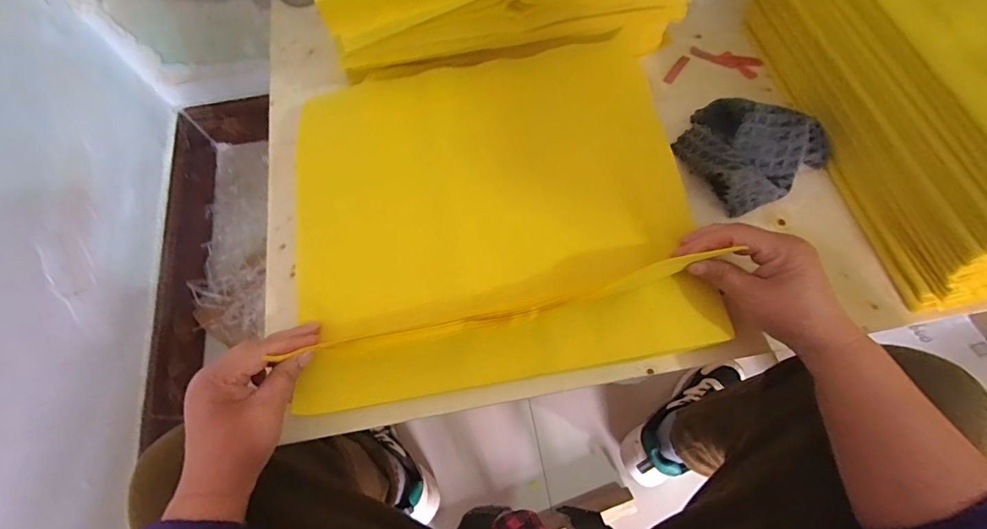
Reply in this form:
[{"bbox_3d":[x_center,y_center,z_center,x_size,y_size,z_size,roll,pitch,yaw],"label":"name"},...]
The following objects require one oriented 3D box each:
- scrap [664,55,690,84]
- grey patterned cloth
[{"bbox_3d":[0.210,-0.224,0.486,0.011,0.008,0.049,34,74,13],"label":"scrap"},{"bbox_3d":[0.251,-0.116,0.418,0.123,0.048,0.124,-41,74,-13],"label":"grey patterned cloth"}]

